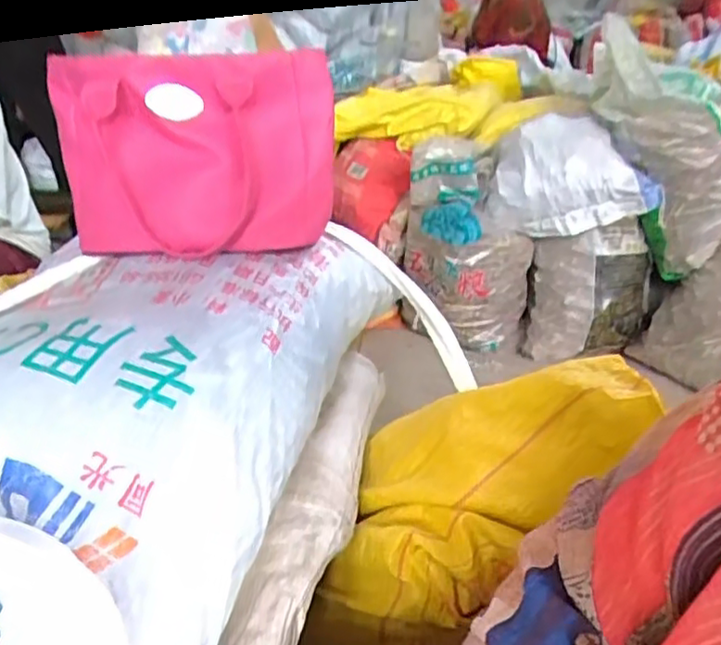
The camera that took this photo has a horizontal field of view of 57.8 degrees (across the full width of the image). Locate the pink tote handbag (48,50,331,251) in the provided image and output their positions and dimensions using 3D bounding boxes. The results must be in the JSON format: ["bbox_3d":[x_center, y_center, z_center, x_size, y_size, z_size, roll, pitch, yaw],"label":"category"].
[{"bbox_3d":[-0.158,-0.140,0.585,0.263,0.183,0.071,5,28,9],"label":"pink tote handbag"}]

